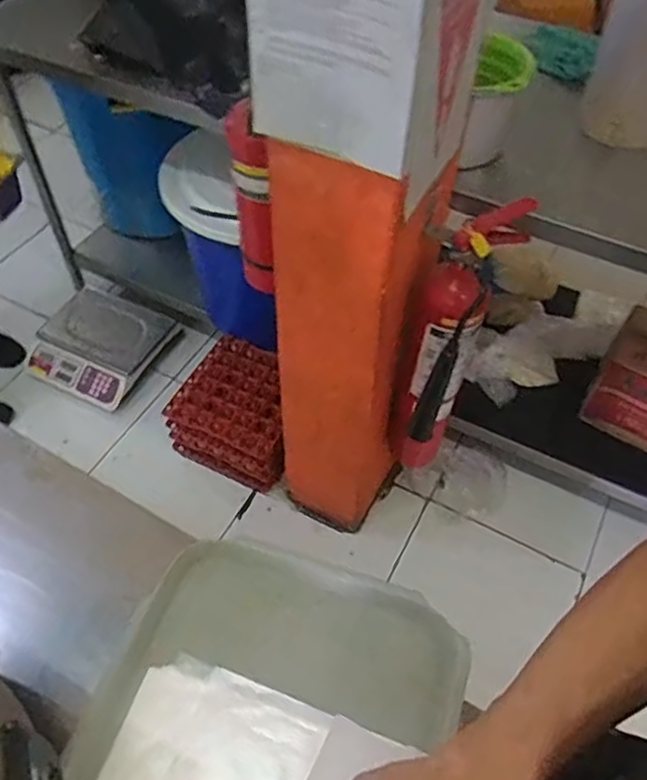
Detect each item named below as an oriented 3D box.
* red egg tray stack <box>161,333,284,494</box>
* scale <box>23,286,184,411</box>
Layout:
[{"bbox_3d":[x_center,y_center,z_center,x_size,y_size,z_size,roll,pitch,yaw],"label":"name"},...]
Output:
[{"bbox_3d":[-0.200,0.052,1.681,0.314,0.190,0.305,21,54,14],"label":"red egg tray stack"},{"bbox_3d":[-0.633,-0.141,1.872,0.308,0.135,0.330,22,55,15],"label":"scale"}]

